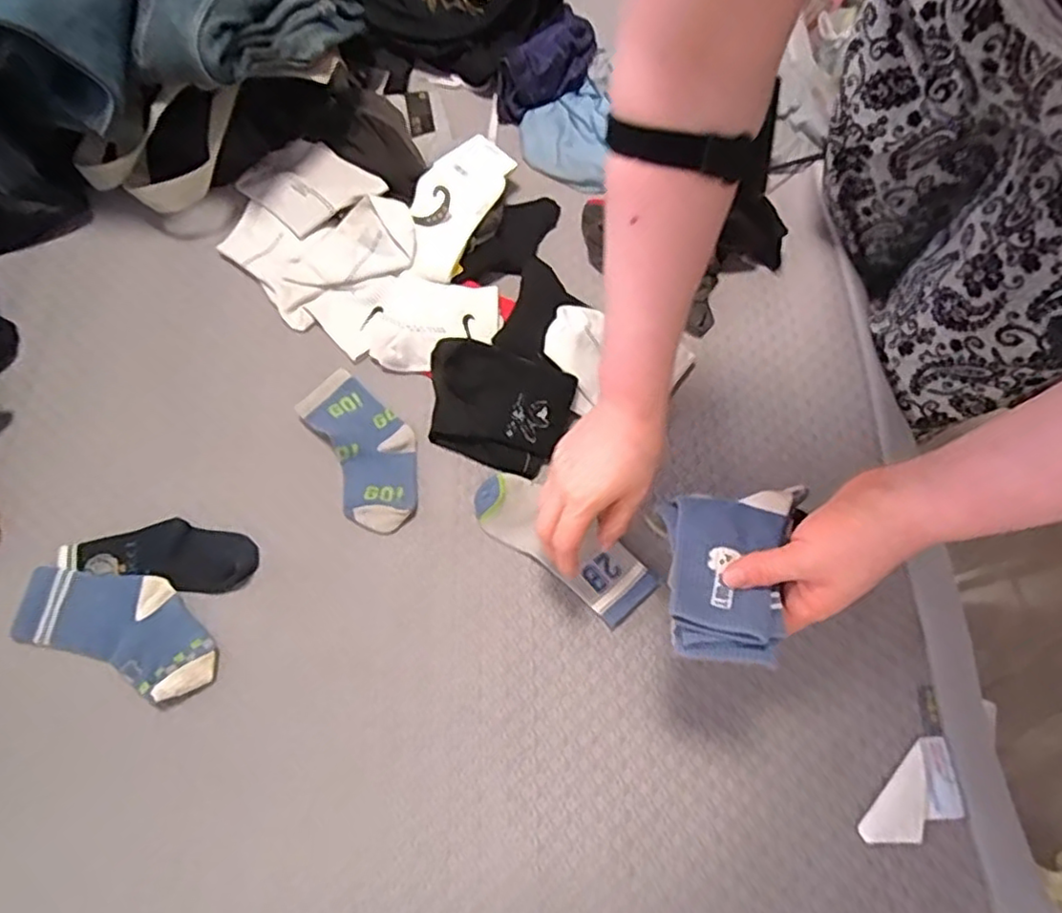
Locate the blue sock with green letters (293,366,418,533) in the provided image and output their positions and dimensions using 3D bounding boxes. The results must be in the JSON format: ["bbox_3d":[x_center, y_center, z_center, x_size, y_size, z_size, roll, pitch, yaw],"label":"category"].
[{"bbox_3d":[-0.156,-0.010,0.623,0.082,0.014,0.163,-27,74,-11],"label":"blue sock with green letters"}]

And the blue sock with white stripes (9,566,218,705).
[{"bbox_3d":[-0.338,0.141,0.548,0.169,0.025,0.080,21,72,5],"label":"blue sock with white stripes"}]

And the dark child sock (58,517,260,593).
[{"bbox_3d":[-0.321,0.085,0.578,0.160,0.023,0.057,10,71,1],"label":"dark child sock"}]

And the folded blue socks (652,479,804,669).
[{"bbox_3d":[0.133,0.071,0.442,0.082,0.030,0.131,0,59,13],"label":"folded blue socks"}]

